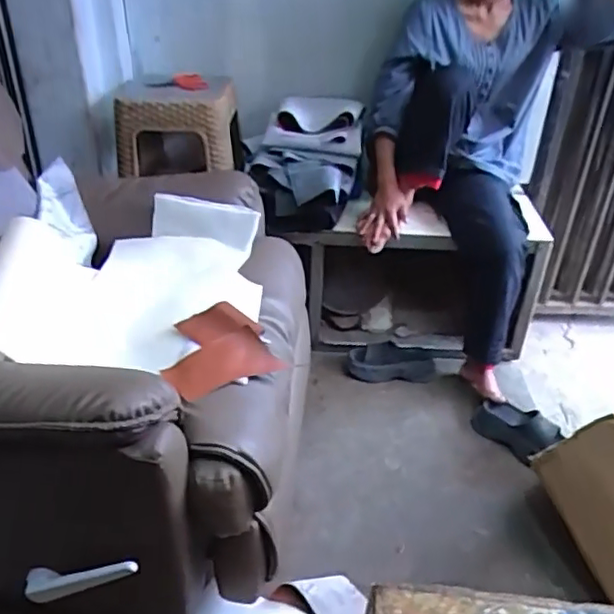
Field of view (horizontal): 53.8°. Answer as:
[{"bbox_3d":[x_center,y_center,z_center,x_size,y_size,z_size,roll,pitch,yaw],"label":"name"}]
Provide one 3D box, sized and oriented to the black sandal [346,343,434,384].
[{"bbox_3d":[0.240,0.158,1.692,0.245,0.062,0.121,1,34,0],"label":"black sandal"}]

